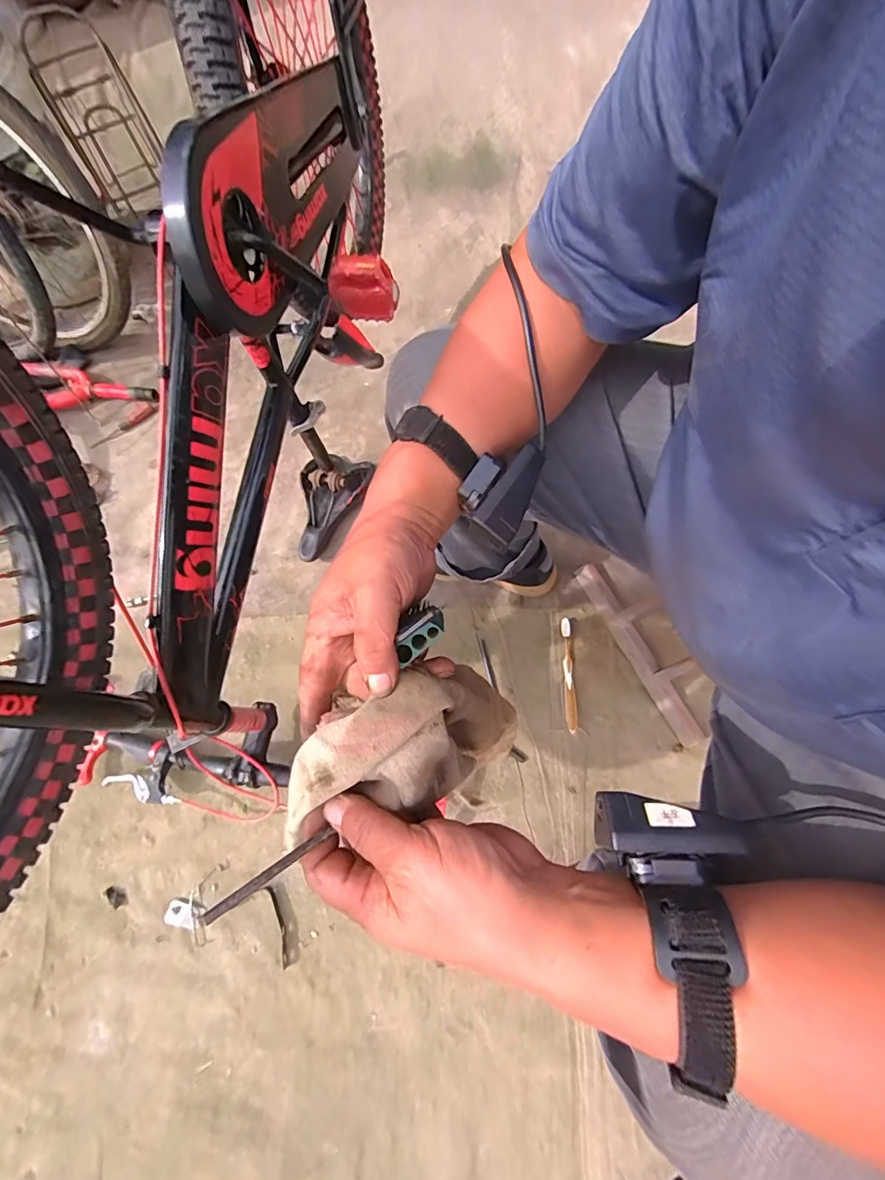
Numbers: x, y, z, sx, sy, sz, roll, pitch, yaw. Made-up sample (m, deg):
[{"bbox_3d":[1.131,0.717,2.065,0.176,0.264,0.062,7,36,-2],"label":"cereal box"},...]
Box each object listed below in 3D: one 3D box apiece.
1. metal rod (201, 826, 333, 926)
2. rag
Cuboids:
[{"bbox_3d":[-0.089,0.147,0.246,0.067,0.004,0.006,-25,68,-36],"label":"metal rod"},{"bbox_3d":[-0.031,0.093,0.279,0.139,0.042,0.071,-24,69,-10],"label":"rag"}]

